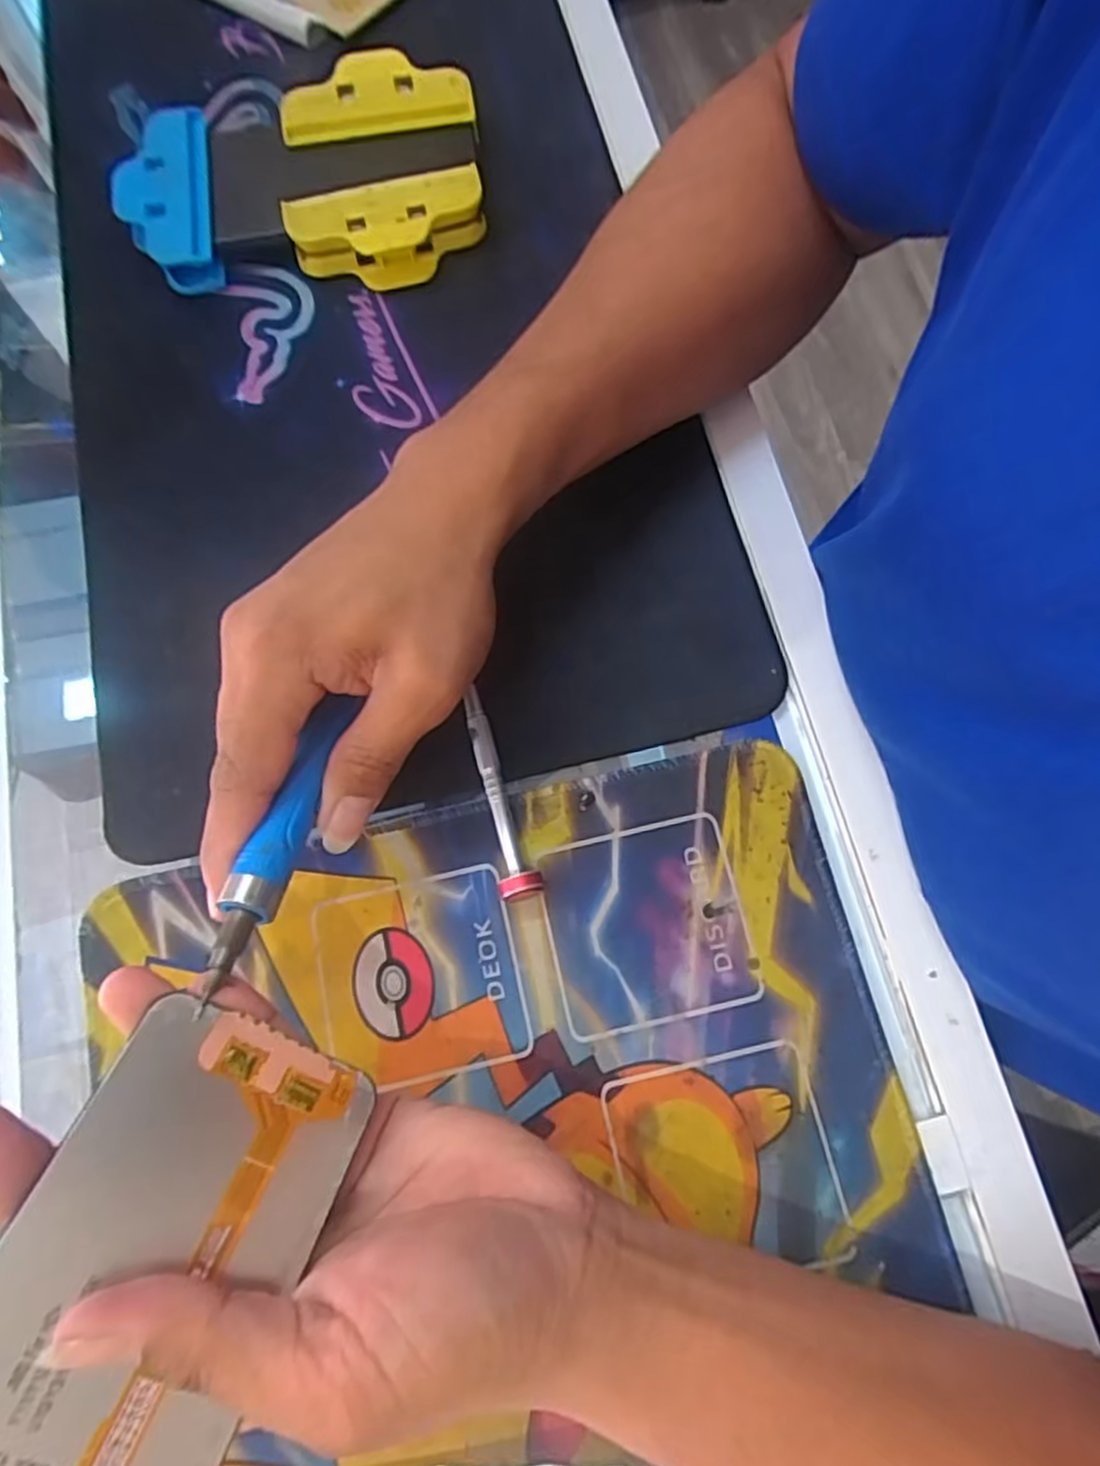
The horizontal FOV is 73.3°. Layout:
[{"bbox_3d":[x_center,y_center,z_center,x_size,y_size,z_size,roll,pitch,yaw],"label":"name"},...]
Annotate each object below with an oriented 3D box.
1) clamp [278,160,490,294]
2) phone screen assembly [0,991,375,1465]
[{"bbox_3d":[-0.082,-0.259,0.378,0.097,0.023,0.040,-17,75,-2],"label":"clamp"},{"bbox_3d":[-0.106,0.149,0.177,0.069,0.005,0.150,29,54,-10],"label":"phone screen assembly"}]

